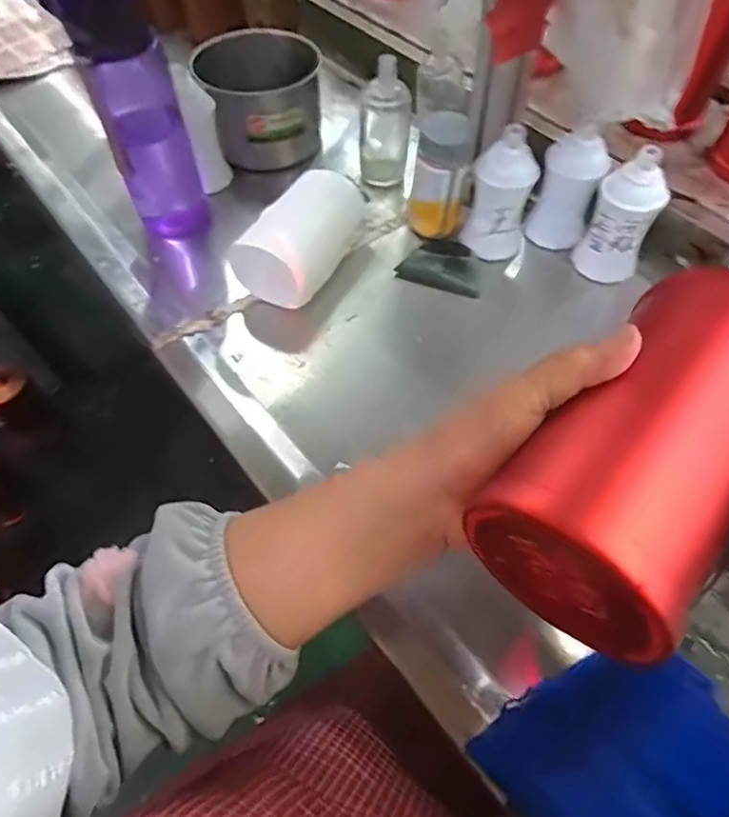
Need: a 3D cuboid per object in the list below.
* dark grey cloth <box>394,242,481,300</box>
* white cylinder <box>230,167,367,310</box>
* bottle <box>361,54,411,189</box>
[{"bbox_3d":[0.079,-0.139,0.552,0.081,0.016,0.052,22,61,15],"label":"dark grey cloth"},{"bbox_3d":[-0.057,-0.164,0.529,0.065,0.059,0.140,26,62,17],"label":"white cylinder"},{"bbox_3d":[0.022,-0.313,0.603,0.051,0.125,0.058,0,58,2],"label":"bottle"}]

